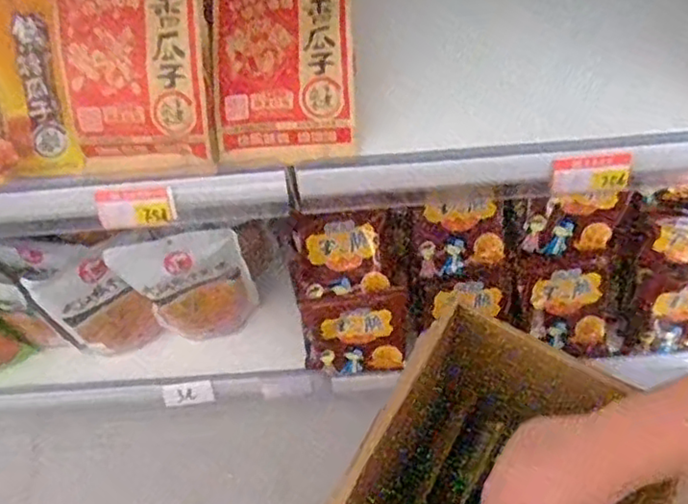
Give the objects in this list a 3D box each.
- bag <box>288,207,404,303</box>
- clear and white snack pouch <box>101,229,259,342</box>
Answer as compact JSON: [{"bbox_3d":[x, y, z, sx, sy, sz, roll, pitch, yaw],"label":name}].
[{"bbox_3d":[0.010,0.006,0.868,0.154,0.040,0.097,-7,101,-2],"label":"bag"},{"bbox_3d":[-0.202,0.055,0.876,0.156,0.231,0.036,-11,58,-4],"label":"clear and white snack pouch"}]

